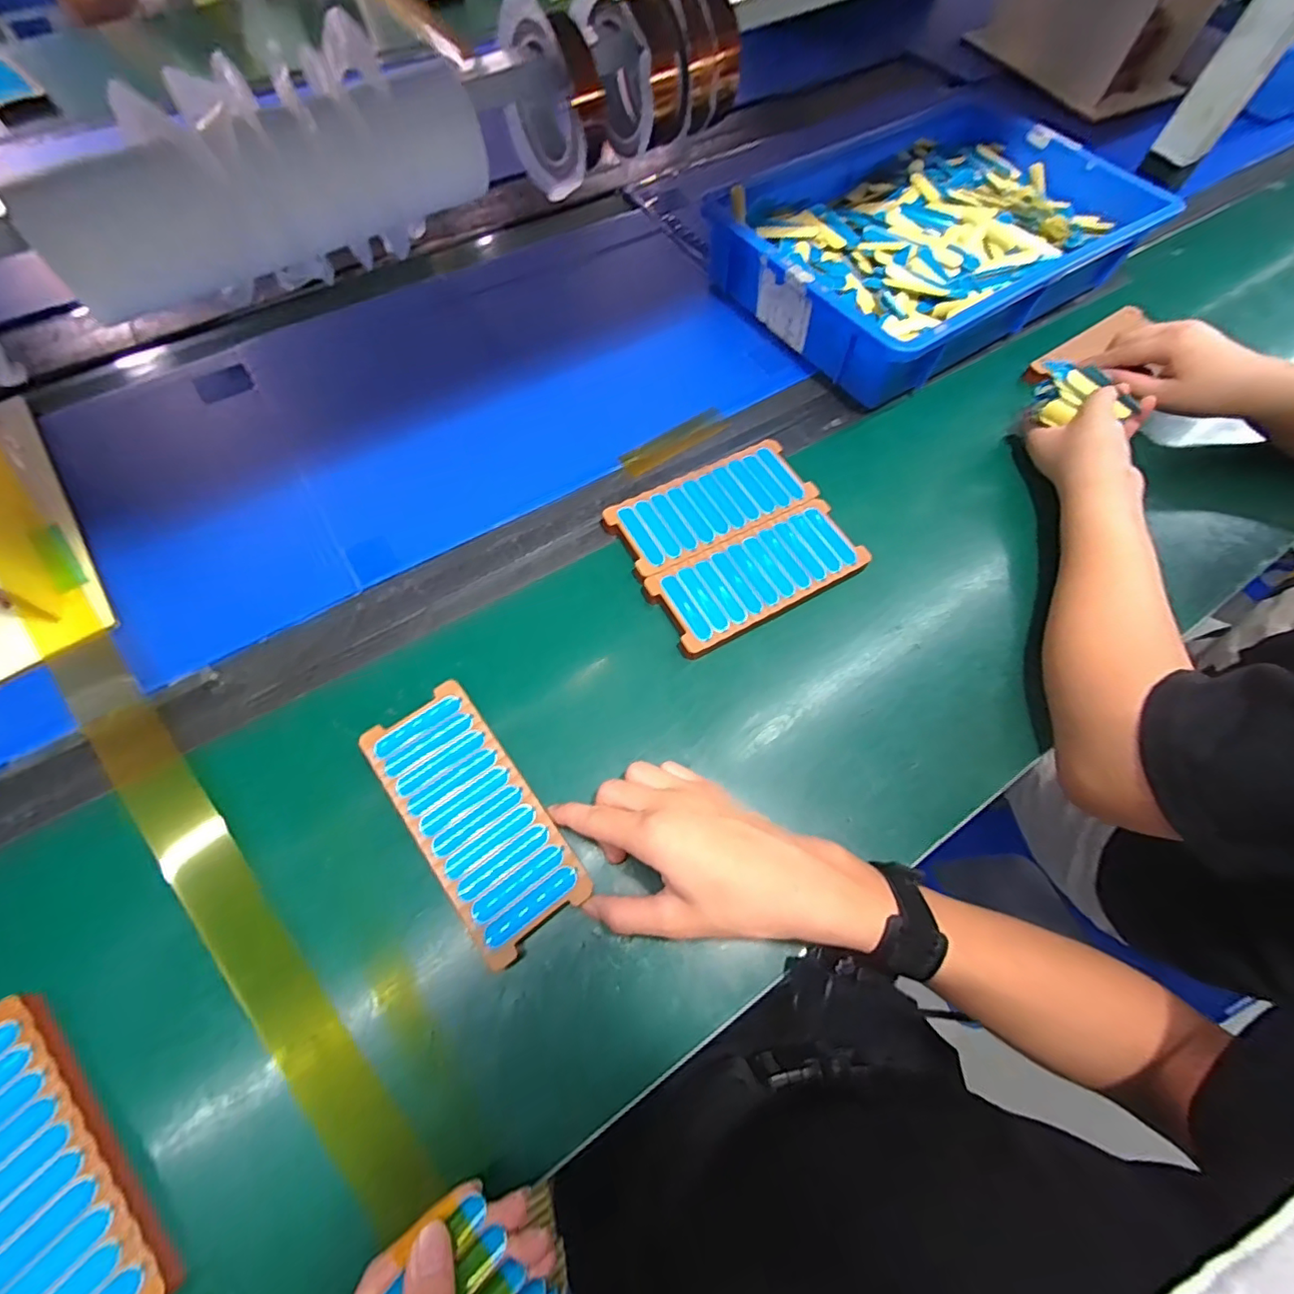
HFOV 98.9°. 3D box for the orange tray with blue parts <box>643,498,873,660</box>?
[{"bbox_3d":[0.089,-0.058,0.450,0.171,0.017,0.075,-27,70,-13],"label":"orange tray with blue parts"}]

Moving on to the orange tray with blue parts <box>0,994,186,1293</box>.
[{"bbox_3d":[-0.313,0.275,0.278,0.074,0.018,0.170,-41,74,-18],"label":"orange tray with blue parts"}]

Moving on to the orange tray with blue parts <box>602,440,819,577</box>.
[{"bbox_3d":[0.055,-0.120,0.477,0.169,0.016,0.074,-27,70,-13],"label":"orange tray with blue parts"}]

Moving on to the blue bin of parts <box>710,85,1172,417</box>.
[{"bbox_3d":[0.294,-0.433,0.587,0.413,0.074,0.295,-31,71,-15],"label":"blue bin of parts"}]

